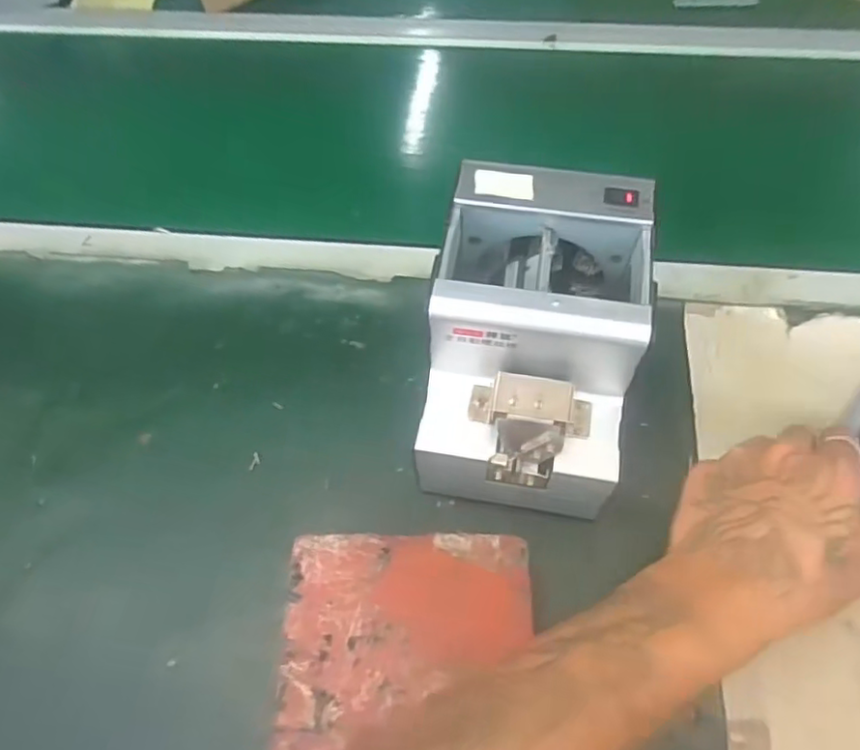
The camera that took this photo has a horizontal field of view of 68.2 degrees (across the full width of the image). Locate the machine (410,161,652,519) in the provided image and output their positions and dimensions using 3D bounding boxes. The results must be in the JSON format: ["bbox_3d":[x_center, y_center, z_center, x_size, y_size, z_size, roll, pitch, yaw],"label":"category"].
[{"bbox_3d":[0.063,-0.016,0.418,0.129,0.149,0.173,7,60,7],"label":"machine"}]

